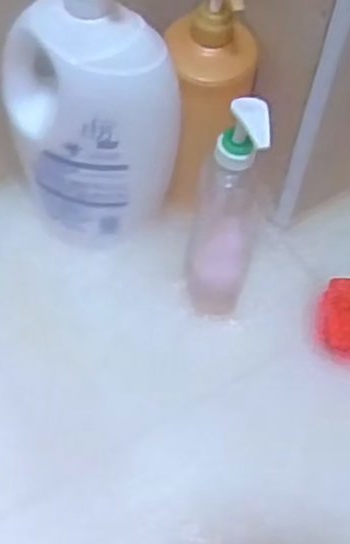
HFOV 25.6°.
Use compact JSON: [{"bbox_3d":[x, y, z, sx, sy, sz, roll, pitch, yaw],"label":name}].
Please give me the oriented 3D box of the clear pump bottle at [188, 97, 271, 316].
[{"bbox_3d":[0.039,-0.043,0.621,0.058,0.209,0.051,6,55,2],"label":"clear pump bottle"}]

